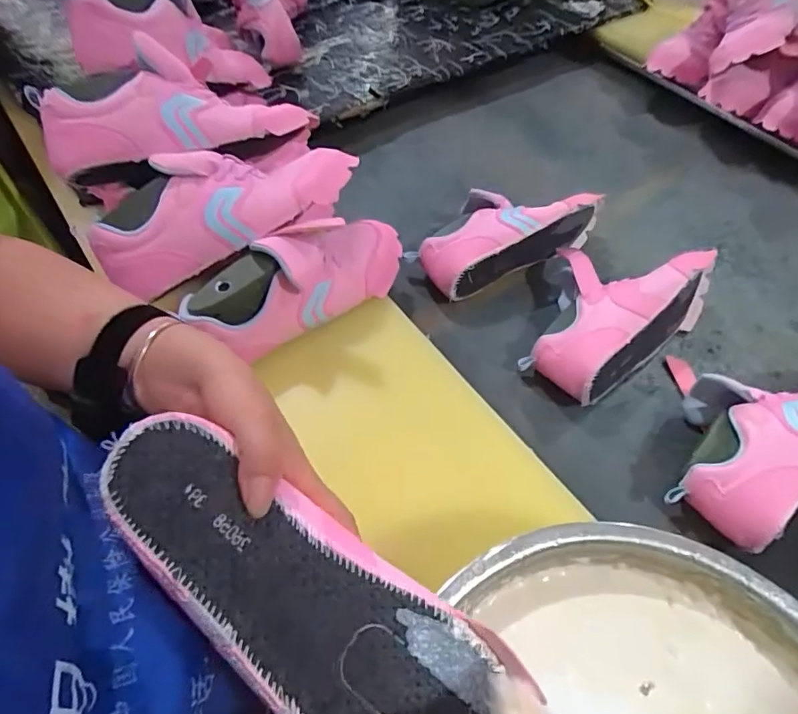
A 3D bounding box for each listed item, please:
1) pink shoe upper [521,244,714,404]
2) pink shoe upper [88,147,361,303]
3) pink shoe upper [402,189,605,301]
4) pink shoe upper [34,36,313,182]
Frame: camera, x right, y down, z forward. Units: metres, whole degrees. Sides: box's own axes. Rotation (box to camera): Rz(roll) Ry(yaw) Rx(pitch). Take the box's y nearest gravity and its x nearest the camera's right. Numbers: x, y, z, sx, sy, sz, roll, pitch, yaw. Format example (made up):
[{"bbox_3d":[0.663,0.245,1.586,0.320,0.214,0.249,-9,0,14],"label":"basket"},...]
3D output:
[{"bbox_3d":[0.256,-0.052,0.602,0.181,0.085,0.240,29,60,16],"label":"pink shoe upper"},{"bbox_3d":[-0.169,-0.155,0.506,0.264,0.063,0.108,-23,60,-17],"label":"pink shoe upper"},{"bbox_3d":[0.140,-0.169,0.673,0.250,0.085,0.106,-26,61,-18],"label":"pink shoe upper"},{"bbox_3d":[-0.233,-0.260,0.543,0.257,0.075,0.119,-17,86,-18],"label":"pink shoe upper"}]

